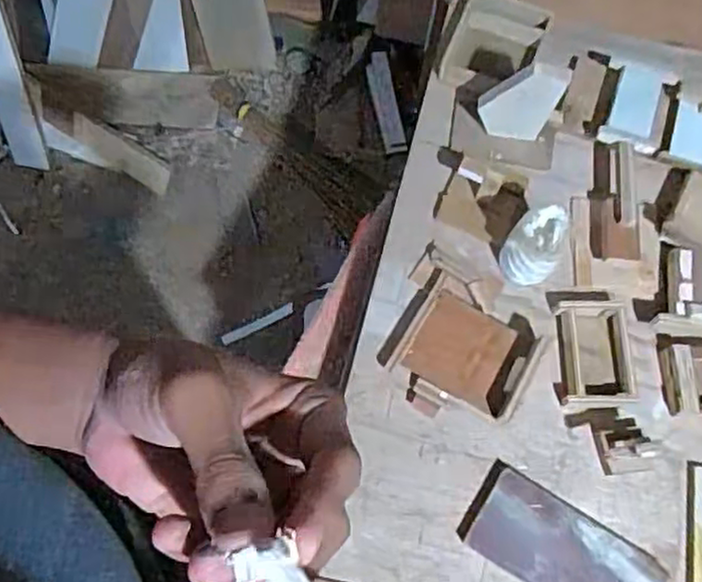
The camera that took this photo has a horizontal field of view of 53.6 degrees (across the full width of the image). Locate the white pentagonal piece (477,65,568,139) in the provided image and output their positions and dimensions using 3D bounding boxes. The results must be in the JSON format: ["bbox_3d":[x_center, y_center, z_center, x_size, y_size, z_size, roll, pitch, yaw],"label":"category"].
[{"bbox_3d":[0.198,-0.224,0.819,0.085,0.130,0.015,12,70,3],"label":"white pentagonal piece"}]

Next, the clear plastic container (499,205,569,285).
[{"bbox_3d":[0.210,-0.050,0.779,0.062,0.094,0.063,40,74,12],"label":"clear plastic container"}]

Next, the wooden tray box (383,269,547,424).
[{"bbox_3d":[0.129,0.062,0.767,0.142,0.032,0.113,30,72,9],"label":"wooden tray box"}]

